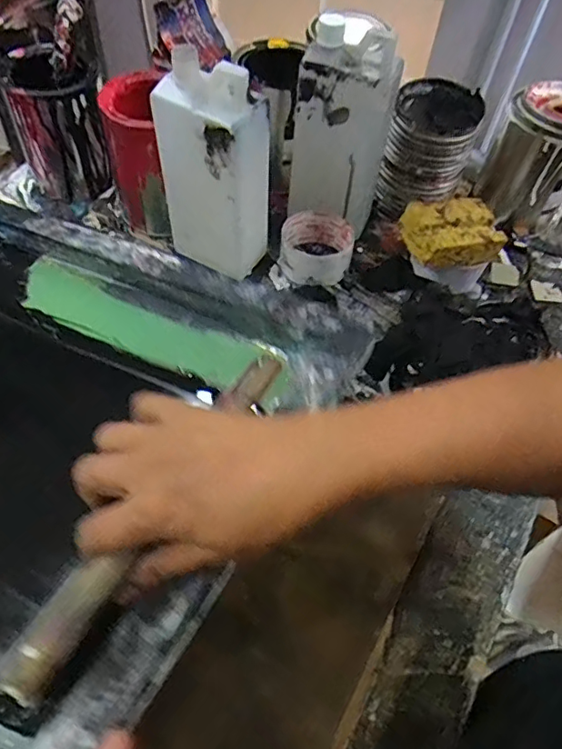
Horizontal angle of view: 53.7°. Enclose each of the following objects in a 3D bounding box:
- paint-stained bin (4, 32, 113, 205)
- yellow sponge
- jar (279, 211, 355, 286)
[{"bbox_3d":[-0.263,-0.305,0.676,0.099,0.149,0.096,-12,58,-12],"label":"paint-stained bin"},{"bbox_3d":[0.186,-0.156,0.600,0.095,0.039,0.070,-10,58,-11],"label":"yellow sponge"},{"bbox_3d":[0.040,-0.141,0.636,0.079,0.049,0.085,2,56,-3],"label":"jar"}]

